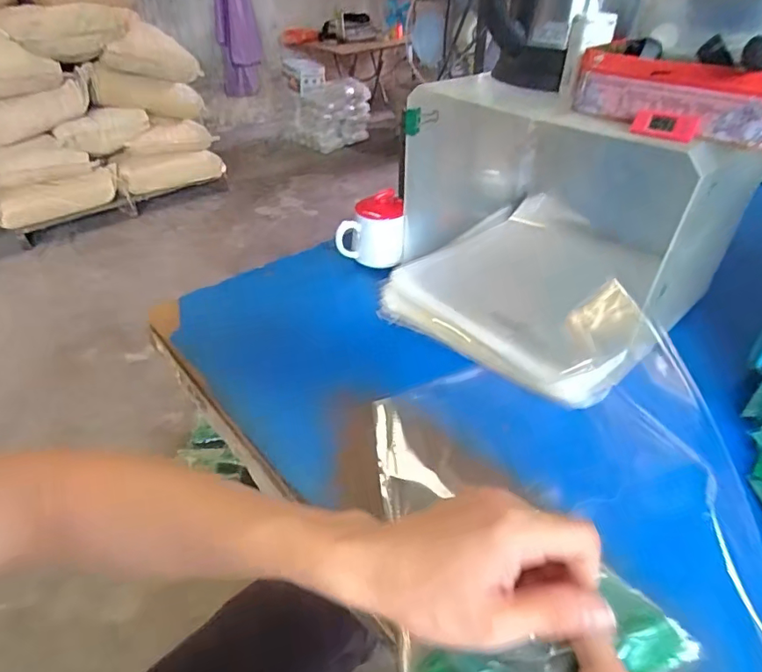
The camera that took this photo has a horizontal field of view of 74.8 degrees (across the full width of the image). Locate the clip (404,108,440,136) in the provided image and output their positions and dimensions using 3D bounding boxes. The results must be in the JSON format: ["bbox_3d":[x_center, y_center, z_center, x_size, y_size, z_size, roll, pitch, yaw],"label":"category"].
[{"bbox_3d":[0.054,-0.284,0.660,0.048,0.033,0.011,-12,39,-13],"label":"clip"}]

